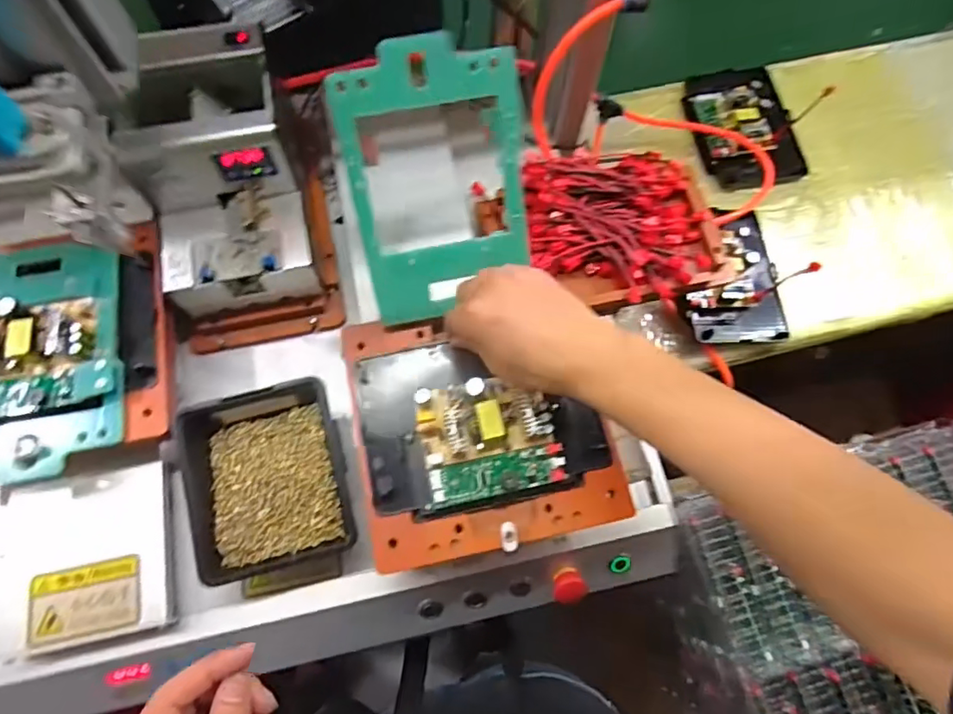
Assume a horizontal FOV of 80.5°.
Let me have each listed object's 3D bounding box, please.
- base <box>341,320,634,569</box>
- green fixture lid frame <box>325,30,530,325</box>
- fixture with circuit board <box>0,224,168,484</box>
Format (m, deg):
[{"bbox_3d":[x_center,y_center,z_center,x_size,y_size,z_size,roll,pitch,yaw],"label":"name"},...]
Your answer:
[{"bbox_3d":[0.004,0.051,0.436,0.191,0.038,0.187,-10,72,-5],"label":"base"},{"bbox_3d":[-0.025,-0.130,0.426,0.133,0.007,0.197,-13,113,-5],"label":"green fixture lid frame"},{"bbox_3d":[-0.357,-0.007,0.451,0.201,0.040,0.195,-8,72,-4],"label":"fixture with circuit board"}]

